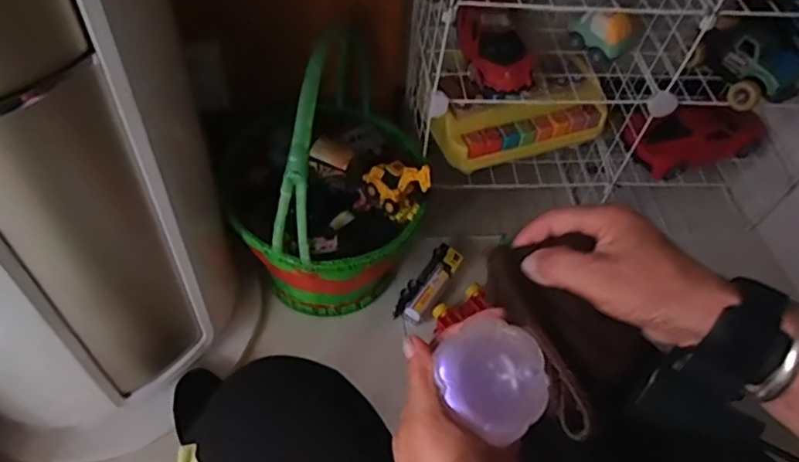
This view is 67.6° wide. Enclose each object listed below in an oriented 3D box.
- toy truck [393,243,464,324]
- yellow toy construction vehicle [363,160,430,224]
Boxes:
[{"bbox_3d":[0.047,0.080,0.914,0.044,0.055,0.132,32,57,17],"label":"toy truck"},{"bbox_3d":[-0.003,-0.060,0.776,0.046,0.073,0.080,-37,65,-28],"label":"yellow toy construction vehicle"}]

